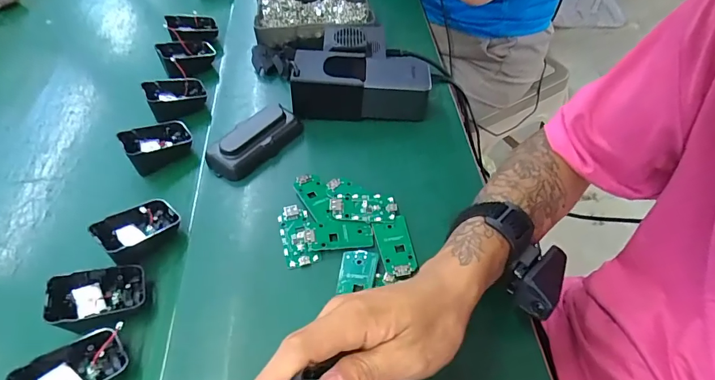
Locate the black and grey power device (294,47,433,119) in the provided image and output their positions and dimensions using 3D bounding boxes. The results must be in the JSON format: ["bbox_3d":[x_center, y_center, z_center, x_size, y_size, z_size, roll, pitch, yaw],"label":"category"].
[{"bbox_3d":[0.005,-0.121,0.479,0.155,0.061,0.061,-2,53,1],"label":"black and grey power device"}]

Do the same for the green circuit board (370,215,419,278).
[{"bbox_3d":[0.035,0.050,0.376,0.032,0.004,0.058,-12,55,-4],"label":"green circuit board"}]

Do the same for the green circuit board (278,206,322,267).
[{"bbox_3d":[-0.057,0.041,0.385,0.030,0.007,0.063,-17,55,-8],"label":"green circuit board"}]

